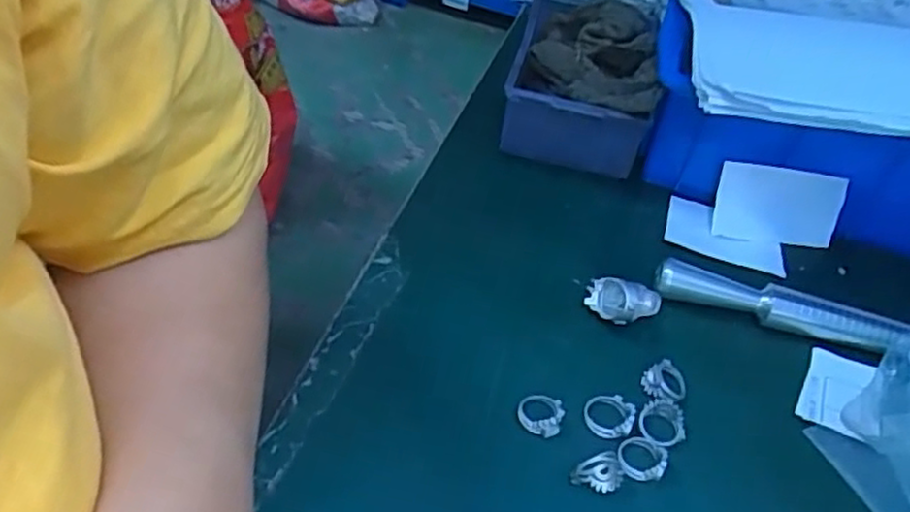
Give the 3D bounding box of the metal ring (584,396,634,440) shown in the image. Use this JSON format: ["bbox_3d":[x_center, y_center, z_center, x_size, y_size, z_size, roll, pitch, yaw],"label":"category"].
[{"bbox_3d":[0.074,0.075,0.337,0.023,0.007,0.022,4,46,-4],"label":"metal ring"}]

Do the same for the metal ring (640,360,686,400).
[{"bbox_3d":[0.106,0.064,0.355,0.021,0.007,0.023,4,46,-4],"label":"metal ring"}]

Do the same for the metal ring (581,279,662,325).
[{"bbox_3d":[0.091,0.027,0.378,0.041,0.024,0.021,8,46,0],"label":"metal ring"}]

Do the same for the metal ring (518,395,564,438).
[{"bbox_3d":[0.041,0.075,0.336,0.021,0.006,0.021,4,46,-4],"label":"metal ring"}]

